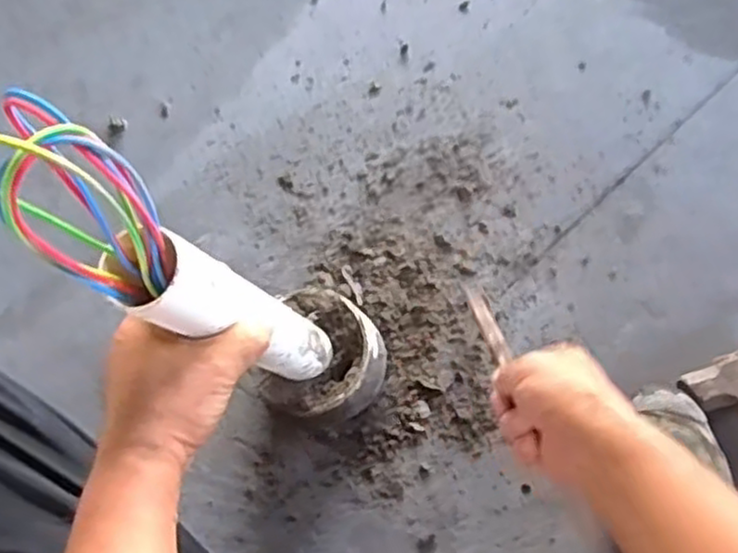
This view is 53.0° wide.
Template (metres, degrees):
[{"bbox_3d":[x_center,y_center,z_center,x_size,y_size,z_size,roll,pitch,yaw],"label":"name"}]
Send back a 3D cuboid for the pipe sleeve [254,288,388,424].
[{"bbox_3d":[-0.037,0.079,0.678,0.101,0.077,0.111,-1,73,2],"label":"pipe sleeve"}]

